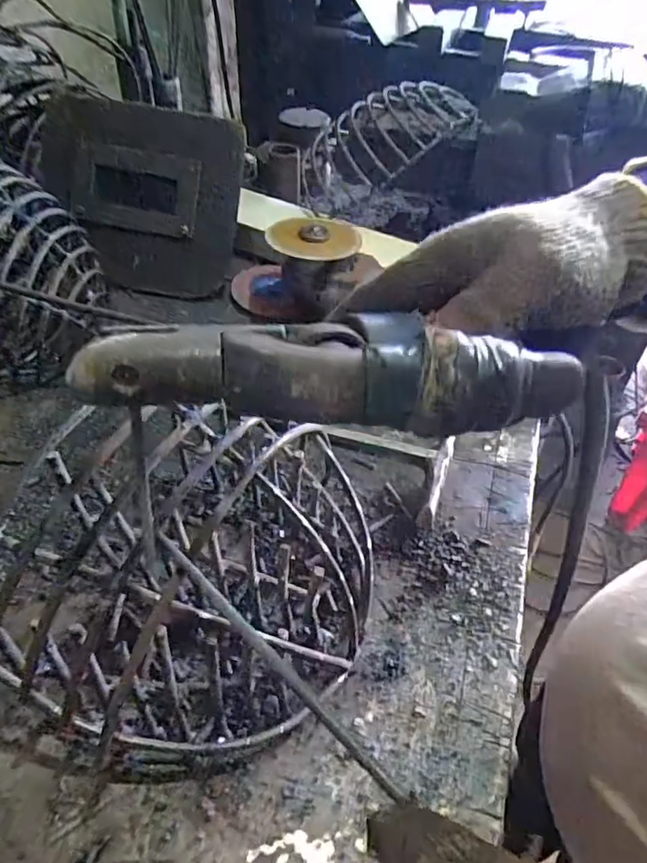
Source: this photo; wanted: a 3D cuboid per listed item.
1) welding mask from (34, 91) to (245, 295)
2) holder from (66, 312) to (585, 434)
[{"bbox_3d":[-0.201,-0.259,0.625,0.208,0.179,0.090,9,13,-4],"label":"welding mask"},{"bbox_3d":[0.006,-0.020,0.184,0.170,0.030,0.034,2,47,-1],"label":"holder"}]

